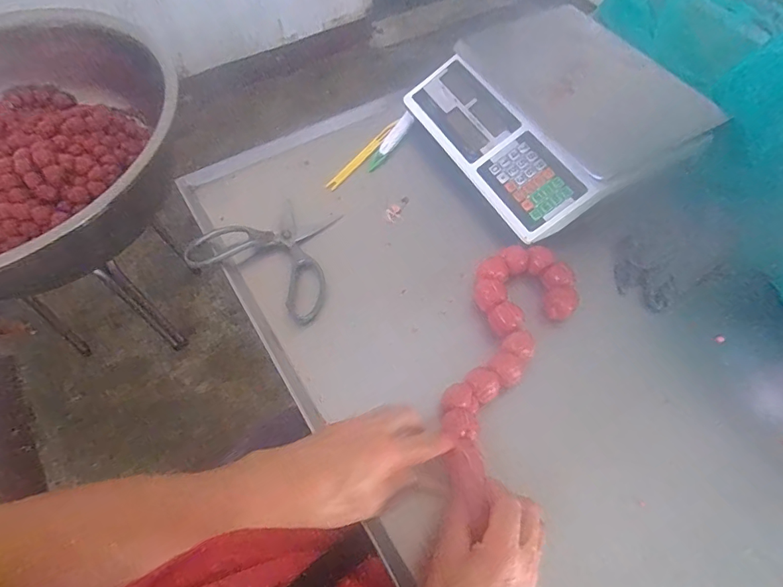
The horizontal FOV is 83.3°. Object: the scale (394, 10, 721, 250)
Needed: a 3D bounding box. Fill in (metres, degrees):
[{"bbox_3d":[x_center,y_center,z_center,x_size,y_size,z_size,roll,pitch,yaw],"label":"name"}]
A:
[{"bbox_3d":[0.227,-0.264,0.648,0.307,0.103,0.330,-25,64,-15],"label":"scale"}]

